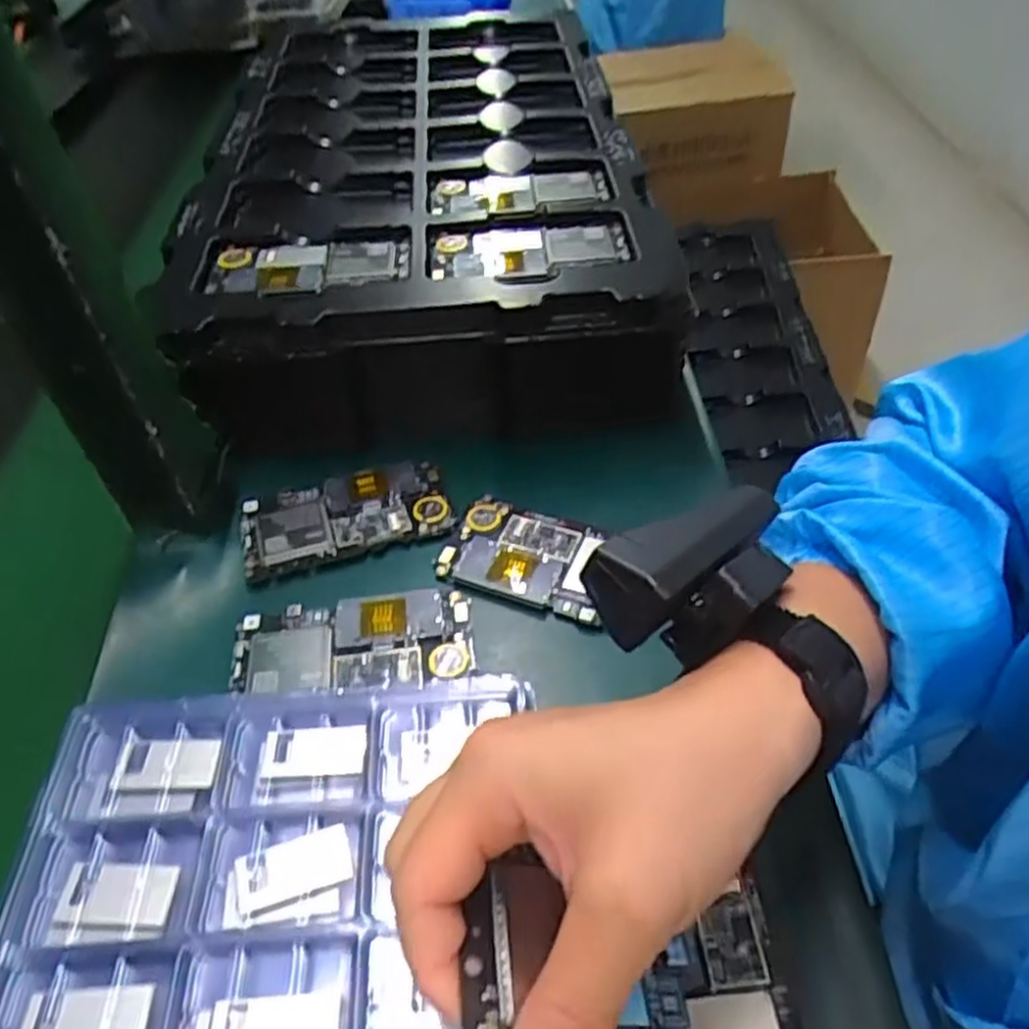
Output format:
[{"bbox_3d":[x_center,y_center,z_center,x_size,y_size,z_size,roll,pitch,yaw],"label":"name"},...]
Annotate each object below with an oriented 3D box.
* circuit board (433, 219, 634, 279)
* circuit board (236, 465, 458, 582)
[{"bbox_3d":[0.011,-0.166,0.492,0.121,0.012,0.058,-4,47,-3],"label":"circuit board"},{"bbox_3d":[-0.103,0.001,0.475,0.123,0.009,0.069,-12,47,-10],"label":"circuit board"}]

